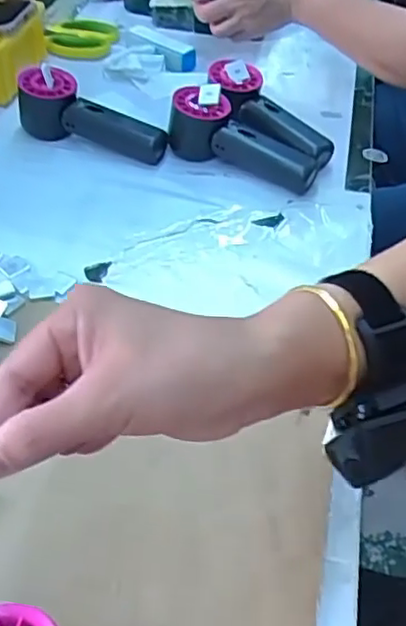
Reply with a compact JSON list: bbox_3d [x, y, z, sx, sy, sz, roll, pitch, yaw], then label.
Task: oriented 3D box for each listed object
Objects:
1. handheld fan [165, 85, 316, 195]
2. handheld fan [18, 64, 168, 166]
[{"bbox_3d":[0.038,-0.167,0.638,0.153,0.053,0.045,21,49,15],"label":"handheld fan"},{"bbox_3d":[-0.108,-0.198,0.654,0.153,0.058,0.051,19,48,12],"label":"handheld fan"}]

